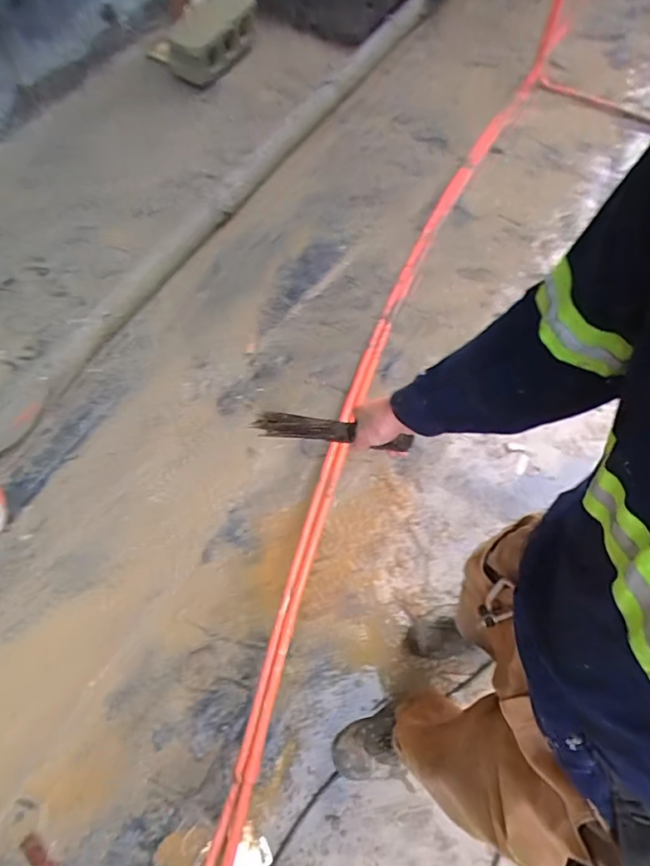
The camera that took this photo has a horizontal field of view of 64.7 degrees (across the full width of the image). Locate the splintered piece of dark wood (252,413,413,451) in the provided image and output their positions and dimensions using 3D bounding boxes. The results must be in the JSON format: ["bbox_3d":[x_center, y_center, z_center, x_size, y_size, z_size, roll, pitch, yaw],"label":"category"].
[{"bbox_3d":[-0.004,-0.003,0.787,0.329,0.033,0.031,6,59,43],"label":"splintered piece of dark wood"}]

